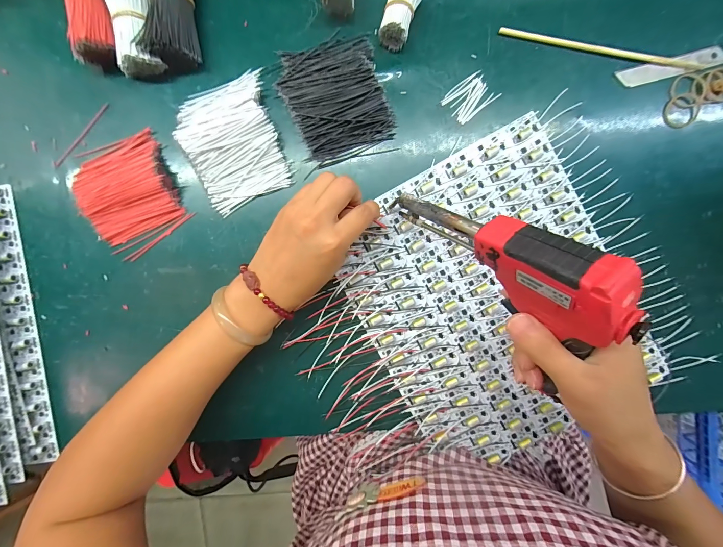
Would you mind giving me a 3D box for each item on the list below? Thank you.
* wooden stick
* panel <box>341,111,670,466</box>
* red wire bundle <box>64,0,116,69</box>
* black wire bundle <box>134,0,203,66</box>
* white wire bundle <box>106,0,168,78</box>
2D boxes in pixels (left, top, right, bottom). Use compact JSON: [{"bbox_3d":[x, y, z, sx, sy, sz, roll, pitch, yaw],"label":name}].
[{"bbox_3d":[0.226,-0.212,0.292,0.191,0.007,0.008,12,93,0],"label":"wooden stick"},{"bbox_3d":[0.132,0.028,0.306,0.243,0.012,0.290,-28,92,2],"label":"panel"},{"bbox_3d":[-0.252,-0.246,0.291,0.040,0.034,0.092,-3,93,1],"label":"red wire bundle"},{"bbox_3d":[-0.177,-0.246,0.286,0.043,0.036,0.094,3,92,2],"label":"black wire bundle"},{"bbox_3d":[-0.214,-0.236,0.288,0.041,0.038,0.090,-6,92,2],"label":"white wire bundle"}]

